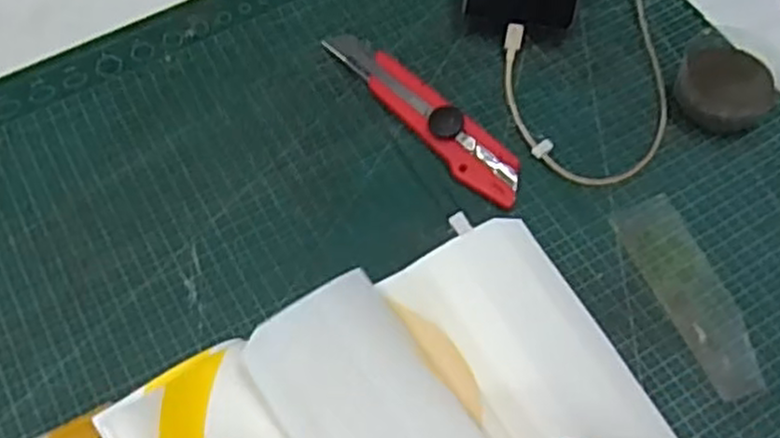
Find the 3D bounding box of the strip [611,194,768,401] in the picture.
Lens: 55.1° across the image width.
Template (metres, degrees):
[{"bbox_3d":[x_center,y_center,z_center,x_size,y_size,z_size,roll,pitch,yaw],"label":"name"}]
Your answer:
[{"bbox_3d":[0.174,0.042,0.430,0.040,0.004,0.123,-19,65,-10],"label":"strip"}]

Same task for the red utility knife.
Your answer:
[{"bbox_3d":[0.020,-0.071,0.477,0.031,0.017,0.167,-39,70,-18],"label":"red utility knife"}]

